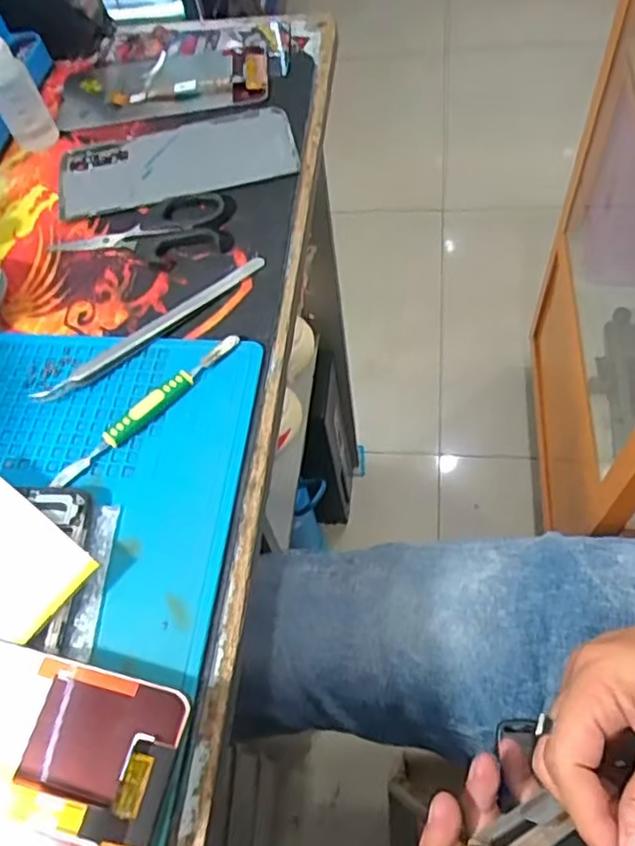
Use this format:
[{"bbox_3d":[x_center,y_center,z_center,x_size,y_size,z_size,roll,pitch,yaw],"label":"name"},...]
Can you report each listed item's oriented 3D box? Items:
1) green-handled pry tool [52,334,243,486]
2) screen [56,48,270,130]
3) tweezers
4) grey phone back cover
[{"bbox_3d":[-0.086,-0.009,0.328,0.116,0.008,0.014,-42,63,-17],"label":"green-handled pry tool"},{"bbox_3d":[-0.119,-0.260,0.488,0.164,0.012,0.083,-8,56,6],"label":"screen"},{"bbox_3d":[-0.089,-0.052,0.357,0.144,0.005,0.011,-37,61,-14],"label":"tweezers"},{"bbox_3d":[-0.097,-0.179,0.436,0.160,0.007,0.074,-14,58,-1],"label":"grey phone back cover"}]

